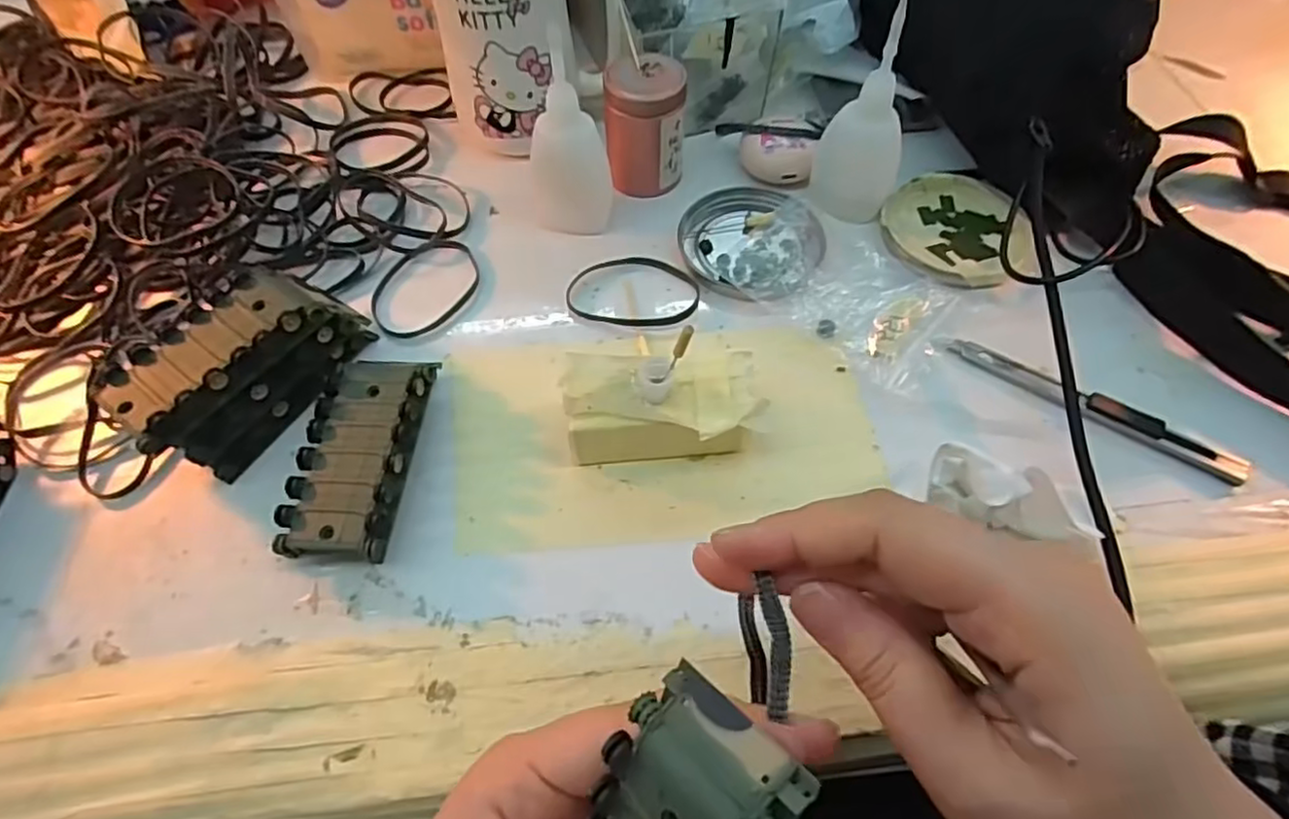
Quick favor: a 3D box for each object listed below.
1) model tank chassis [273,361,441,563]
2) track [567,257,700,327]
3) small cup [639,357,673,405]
[{"bbox_3d":[-0.122,0.022,0.295,0.046,0.030,0.090,4,60,2],"label":"model tank chassis"},{"bbox_3d":[-0.005,-0.064,0.361,0.069,0.004,0.045,6,60,3],"label":"track"},{"bbox_3d":[0.005,-0.013,0.284,0.013,0.019,0.012,-3,60,-2],"label":"small cup"}]

